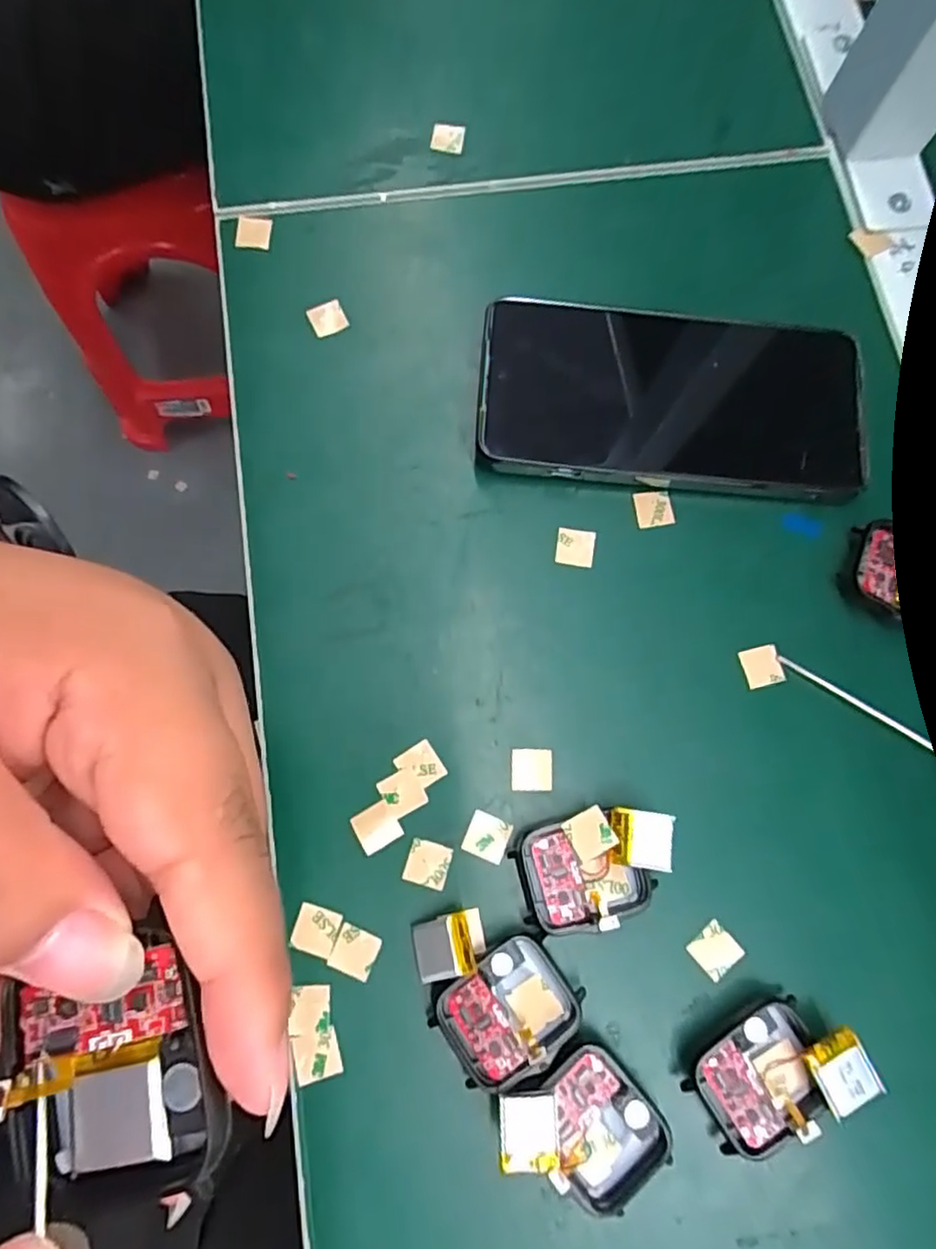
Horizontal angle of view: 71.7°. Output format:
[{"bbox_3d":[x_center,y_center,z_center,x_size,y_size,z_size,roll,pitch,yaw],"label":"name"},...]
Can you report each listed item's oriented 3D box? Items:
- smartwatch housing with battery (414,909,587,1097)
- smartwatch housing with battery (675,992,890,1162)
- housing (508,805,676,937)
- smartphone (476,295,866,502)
[{"bbox_3d":[0.008,0.125,0.225,0.044,0.013,0.057,-35,80,-9],"label":"smartwatch housing with battery"},{"bbox_3d":[0.104,0.151,0.219,0.054,0.017,0.036,-31,79,-8],"label":"smartwatch housing with battery"},{"bbox_3d":[0.046,0.087,0.232,0.054,0.019,0.037,-13,77,-4],"label":"housing"},{"bbox_3d":[0.082,-0.096,0.276,0.154,0.016,0.078,4,77,0],"label":"smartphone"}]

